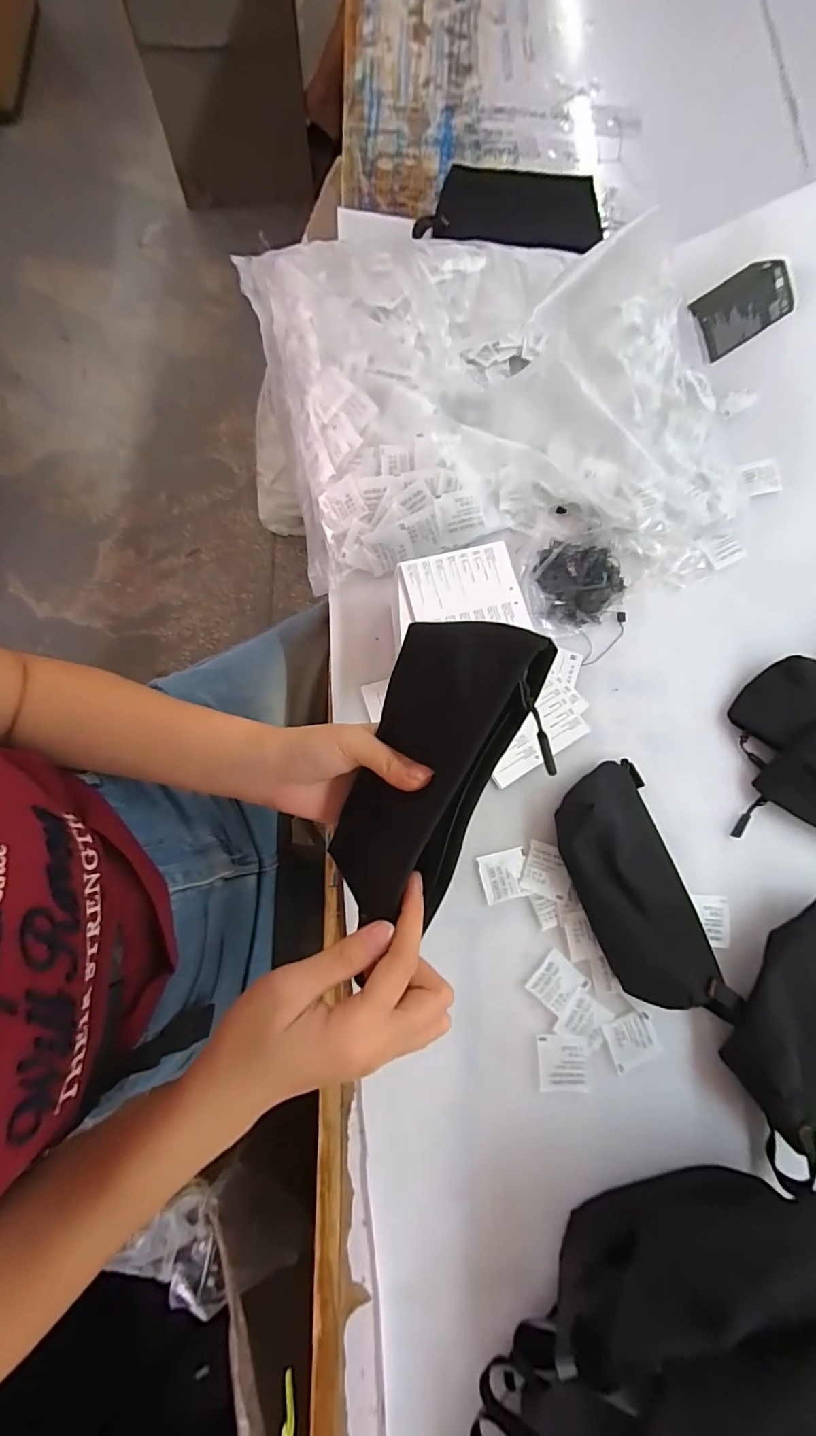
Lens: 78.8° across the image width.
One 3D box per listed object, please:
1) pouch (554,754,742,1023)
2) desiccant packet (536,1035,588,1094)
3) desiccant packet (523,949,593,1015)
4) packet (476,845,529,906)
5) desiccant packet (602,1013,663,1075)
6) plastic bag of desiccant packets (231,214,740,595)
[{"bbox_3d":[0.187,0.145,0.403,0.098,0.052,0.215,-15,79,-6],"label":"pouch"},{"bbox_3d":[0.122,0.273,0.391,0.038,0.004,0.040,3,77,-2],"label":"desiccant packet"},{"bbox_3d":[0.122,0.216,0.403,0.039,0.004,0.039,43,79,7],"label":"desiccant packet"},{"bbox_3d":[0.082,0.134,0.422,0.040,0.006,0.040,-13,78,-6],"label":"packet"},{"bbox_3d":[0.180,0.260,0.398,0.040,0.007,0.039,-18,79,-7],"label":"desiccant packet"},{"bbox_3d":[0.105,-0.310,0.493,0.492,0.083,0.385,-6,78,-4],"label":"plastic bag of desiccant packets"}]

